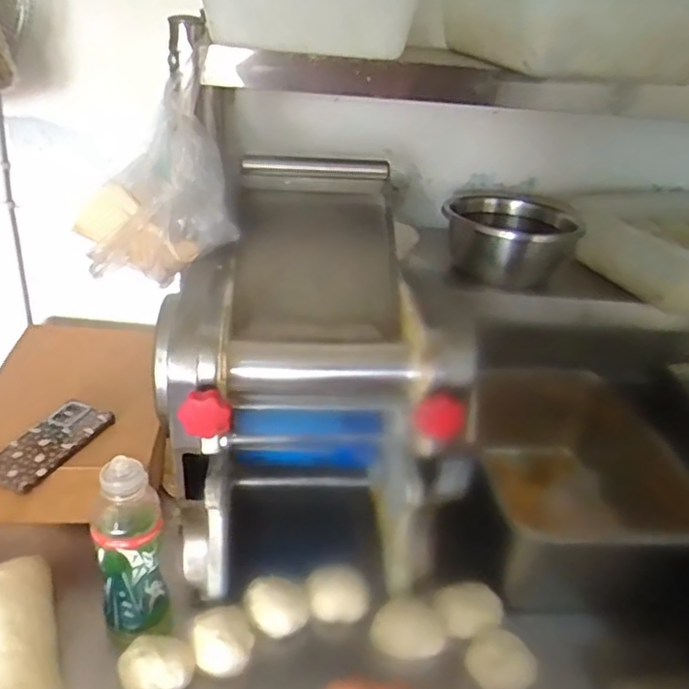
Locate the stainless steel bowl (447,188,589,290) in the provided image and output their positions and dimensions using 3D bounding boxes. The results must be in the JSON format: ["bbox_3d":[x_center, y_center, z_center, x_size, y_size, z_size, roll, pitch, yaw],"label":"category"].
[{"bbox_3d":[0.239,-0.151,0.911,0.185,0.092,0.188,12,29,11],"label":"stainless steel bowl"}]

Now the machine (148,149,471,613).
[{"bbox_3d":[-0.033,0.034,0.724,0.307,0.382,0.343,1,29,-8],"label":"machine"}]

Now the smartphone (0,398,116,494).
[{"bbox_3d":[-0.381,0.126,0.804,0.081,0.011,0.169,15,30,17],"label":"smartphone"}]

